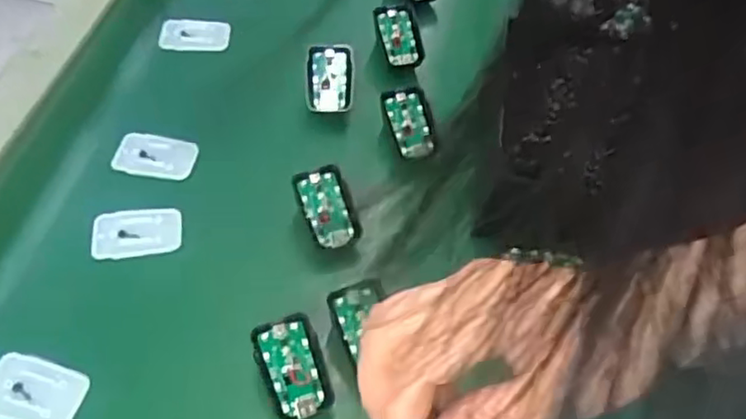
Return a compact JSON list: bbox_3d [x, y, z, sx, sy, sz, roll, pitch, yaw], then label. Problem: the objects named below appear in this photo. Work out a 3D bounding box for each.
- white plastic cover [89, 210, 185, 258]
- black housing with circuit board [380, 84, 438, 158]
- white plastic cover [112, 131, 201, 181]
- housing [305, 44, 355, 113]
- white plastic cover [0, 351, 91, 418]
[{"bbox_3d":[-0.196,0.019,0.526,0.072,0.011,0.044,-3,55,-8],"label":"white plastic cover"},{"bbox_3d":[0.035,-0.080,0.583,0.040,0.008,0.067,-17,78,-2],"label":"black housing with circuit board"},{"bbox_3d":[-0.196,-0.047,0.572,0.069,0.012,0.042,10,54,1],"label":"white plastic cover"},{"bbox_3d":[-0.042,-0.127,0.612,0.047,0.009,0.068,-2,81,-1],"label":"housing"},{"bbox_3d":[-0.238,0.128,0.445,0.069,0.005,0.044,15,55,5],"label":"white plastic cover"}]

